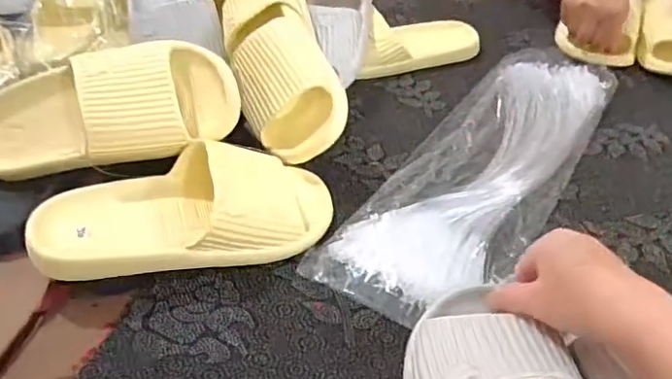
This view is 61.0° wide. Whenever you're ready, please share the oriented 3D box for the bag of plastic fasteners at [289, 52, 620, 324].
[{"bbox_3d":[0.159,-0.037,0.595,0.158,0.023,0.455,23,45,23],"label":"bag of plastic fasteners"}]

